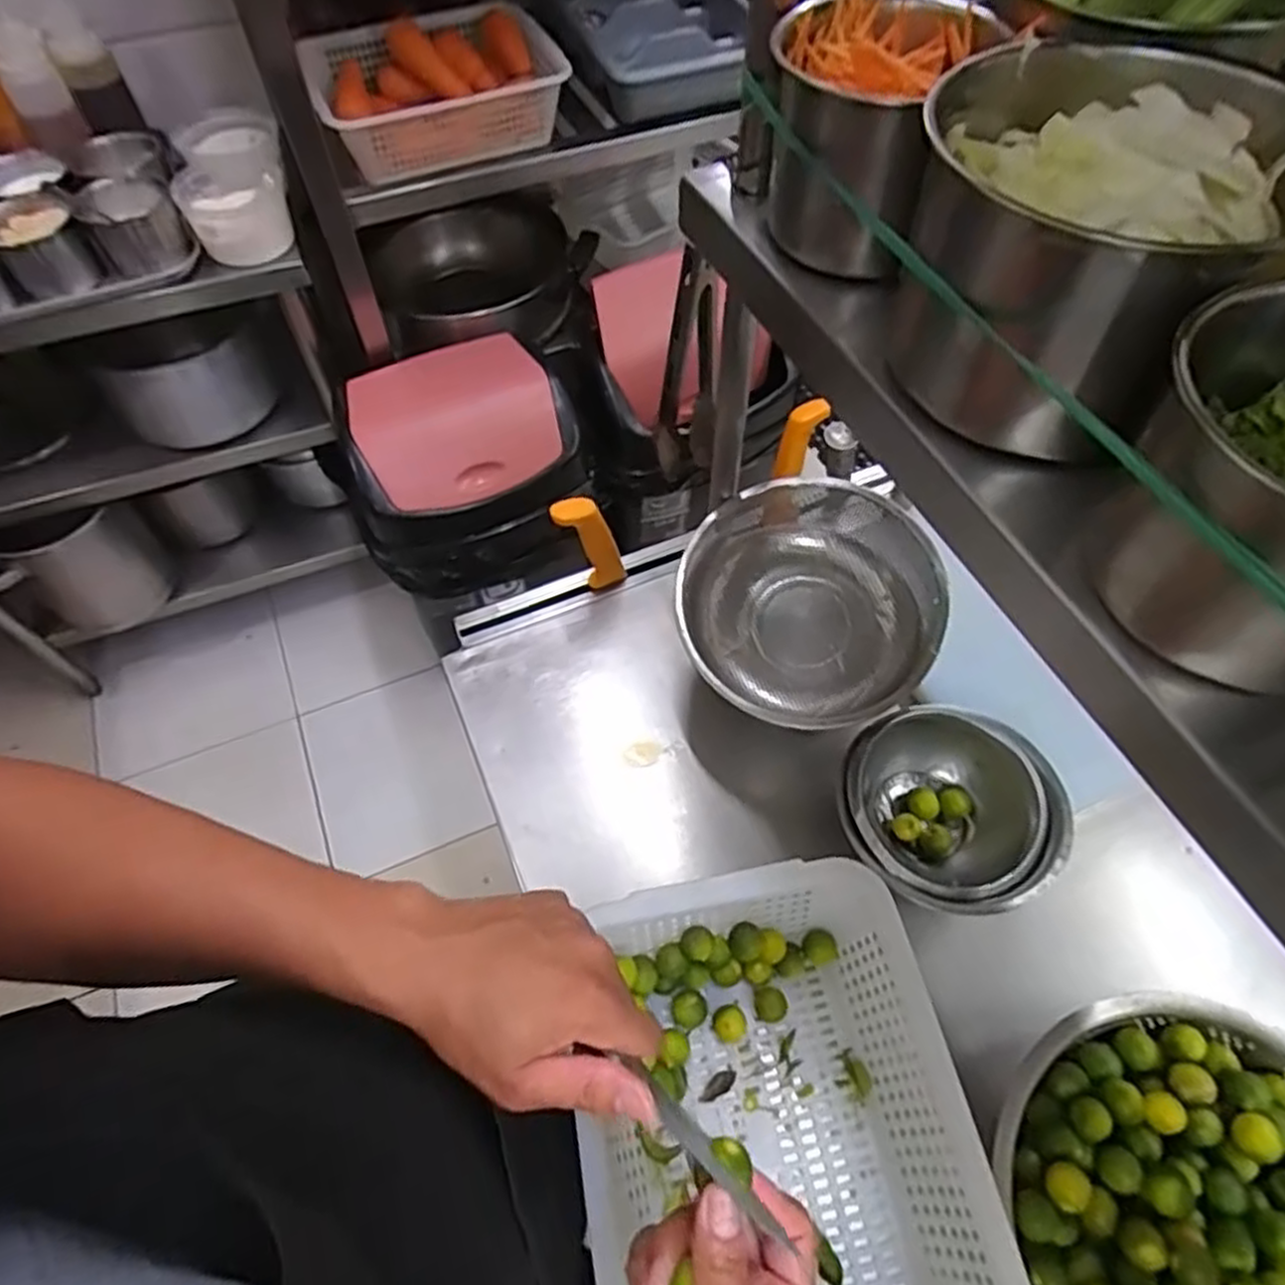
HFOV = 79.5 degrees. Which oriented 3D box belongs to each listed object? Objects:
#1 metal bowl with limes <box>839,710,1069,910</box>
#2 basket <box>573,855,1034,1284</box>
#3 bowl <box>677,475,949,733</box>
[{"bbox_3d":[0.242,0.139,0.626,0.157,0.073,0.160,0,58,0],"label":"metal bowl with limes"},{"bbox_3d":[0.085,0.321,0.518,0.242,0.098,0.302,-9,58,-5],"label":"basket"},{"bbox_3d":[0.147,-0.034,0.684,0.218,0.122,0.195,21,75,13],"label":"bowl"}]

